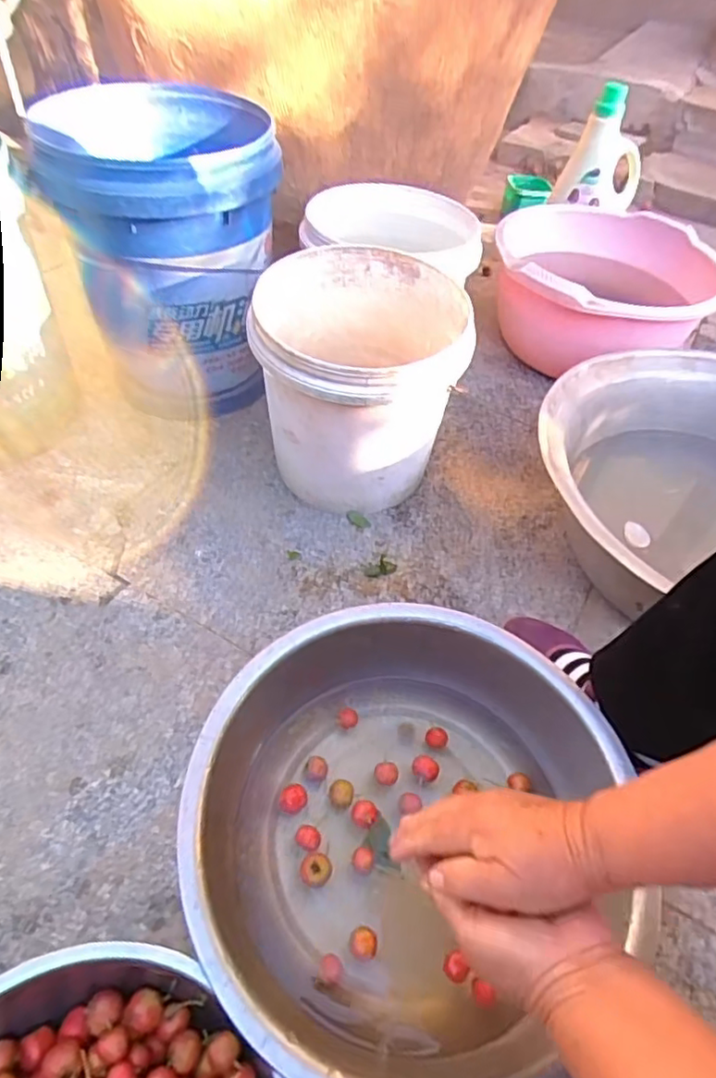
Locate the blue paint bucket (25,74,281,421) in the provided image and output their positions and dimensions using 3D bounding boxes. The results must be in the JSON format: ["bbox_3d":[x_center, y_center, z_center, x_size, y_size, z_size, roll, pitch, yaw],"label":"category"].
[{"bbox_3d":[-0.267,-0.412,0.880,0.286,0.344,0.344,-4,50,-10],"label":"blue paint bucket"}]

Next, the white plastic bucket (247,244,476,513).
[{"bbox_3d":[-0.002,-0.190,0.809,0.247,0.273,0.257,3,50,-3],"label":"white plastic bucket"}]

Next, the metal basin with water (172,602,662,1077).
[{"bbox_3d":[0.040,0.251,0.540,0.356,0.129,0.377,3,50,-3],"label":"metal basin with water"}]

